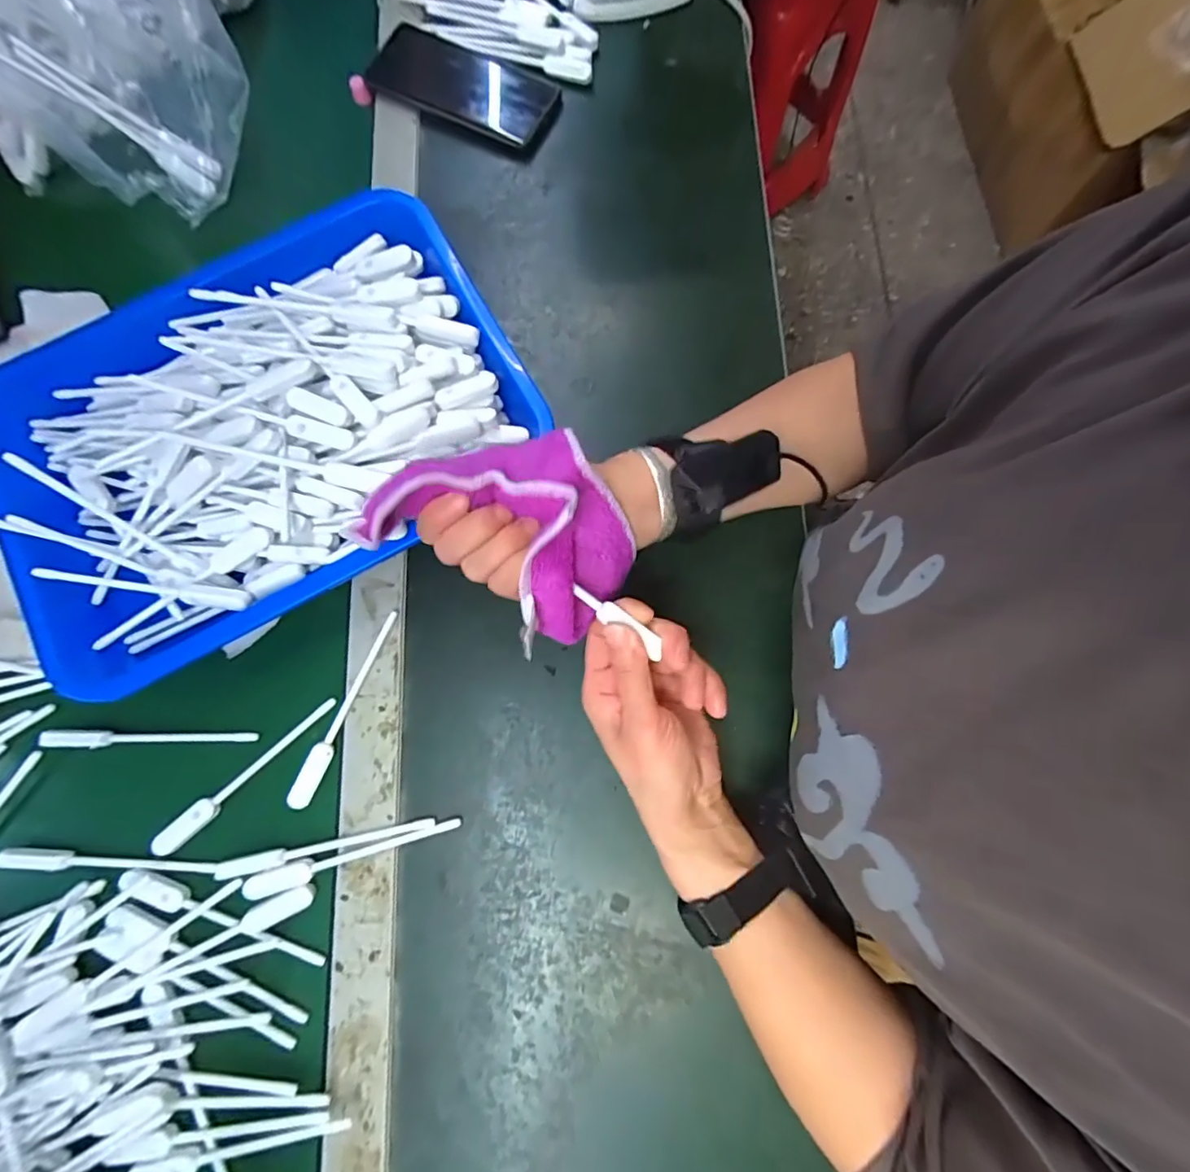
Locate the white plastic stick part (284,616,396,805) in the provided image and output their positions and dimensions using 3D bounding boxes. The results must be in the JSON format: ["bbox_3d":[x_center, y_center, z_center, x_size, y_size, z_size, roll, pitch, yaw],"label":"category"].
[{"bbox_3d":[-0.175,0.085,0.380,0.016,0.005,0.143,23,79,4],"label":"white plastic stick part"}]

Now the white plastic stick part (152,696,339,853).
[{"bbox_3d":[-0.240,0.131,0.373,0.142,0.008,0.016,-41,82,-8],"label":"white plastic stick part"}]

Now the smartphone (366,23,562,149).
[{"bbox_3d":[-0.116,-0.447,0.479,0.167,0.015,0.083,23,80,5],"label":"smartphone"}]

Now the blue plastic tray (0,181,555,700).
[{"bbox_3d":[-0.244,-0.116,0.390,0.364,0.065,0.274,-30,81,-7],"label":"blue plastic tray"}]

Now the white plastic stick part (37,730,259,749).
[{"bbox_3d":[-0.310,0.107,0.376,0.142,0.009,0.011,2,78,-1],"label":"white plastic stick part"}]

